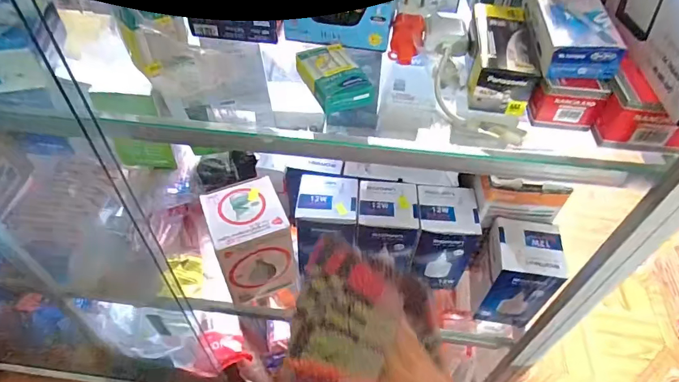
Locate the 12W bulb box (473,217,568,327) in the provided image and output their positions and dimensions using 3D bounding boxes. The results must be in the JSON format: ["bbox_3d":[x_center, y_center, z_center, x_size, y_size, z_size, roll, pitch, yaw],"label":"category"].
[{"bbox_3d":[0.251,0.118,0.623,0.083,0.157,0.087,4,49,2],"label":"12W bulb box"}]

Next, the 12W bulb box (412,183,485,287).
[{"bbox_3d":[0.153,0.074,0.656,0.089,0.145,0.094,11,49,7],"label":"12W bulb box"}]

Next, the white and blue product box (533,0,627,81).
[{"bbox_3d":[0.214,-0.159,0.403,0.059,0.033,0.137,7,49,4],"label":"white and blue product box"}]

